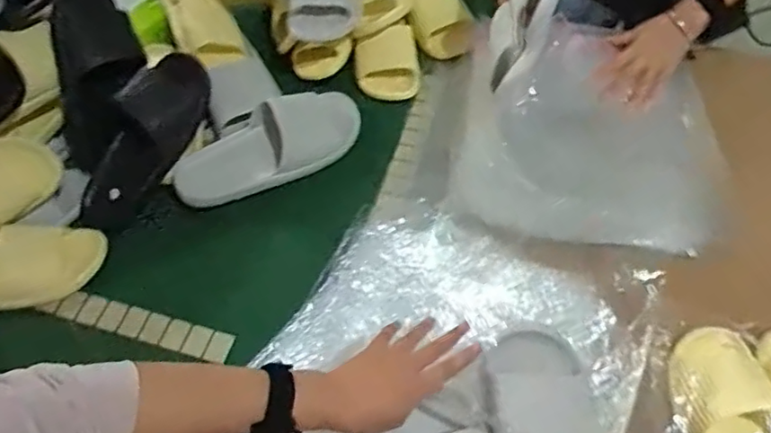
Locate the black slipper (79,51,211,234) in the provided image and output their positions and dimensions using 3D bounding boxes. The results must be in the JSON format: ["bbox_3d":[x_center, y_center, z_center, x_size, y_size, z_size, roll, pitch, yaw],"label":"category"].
[{"bbox_3d":[-0.349,-0.108,0.883,0.109,0.069,0.281,27,87,17],"label":"black slipper"}]

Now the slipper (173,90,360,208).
[{"bbox_3d":[-0.169,-0.103,0.900,0.287,0.069,0.118,-24,77,-11],"label":"slipper"}]

